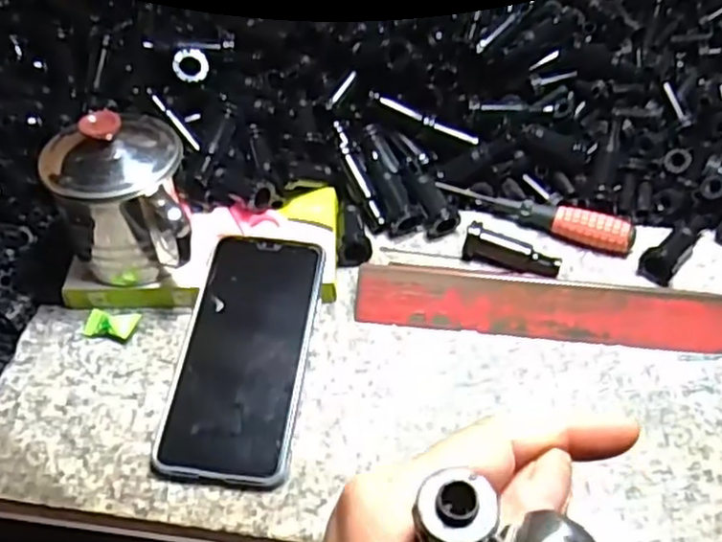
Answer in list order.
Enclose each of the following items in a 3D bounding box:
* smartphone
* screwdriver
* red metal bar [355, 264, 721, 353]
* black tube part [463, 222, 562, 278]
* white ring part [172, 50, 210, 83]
[{"bbox_3d":[-0.069,0.047,0.429,0.074,0.007,0.155,4,57,7],"label":"smartphone"},{"bbox_3d":[0.123,-0.041,0.509,0.135,0.021,0.022,20,53,18],"label":"screwdriver"},{"bbox_3d":[0.112,0.021,0.450,0.228,0.024,0.034,5,49,6],"label":"red metal bar"},{"bbox_3d":[0.103,-0.013,0.488,0.065,0.021,0.017,15,51,14],"label":"black tube part"},{"bbox_3d":[-0.125,-0.152,0.530,0.026,0.006,0.024,3,79,-15],"label":"white ring part"}]

